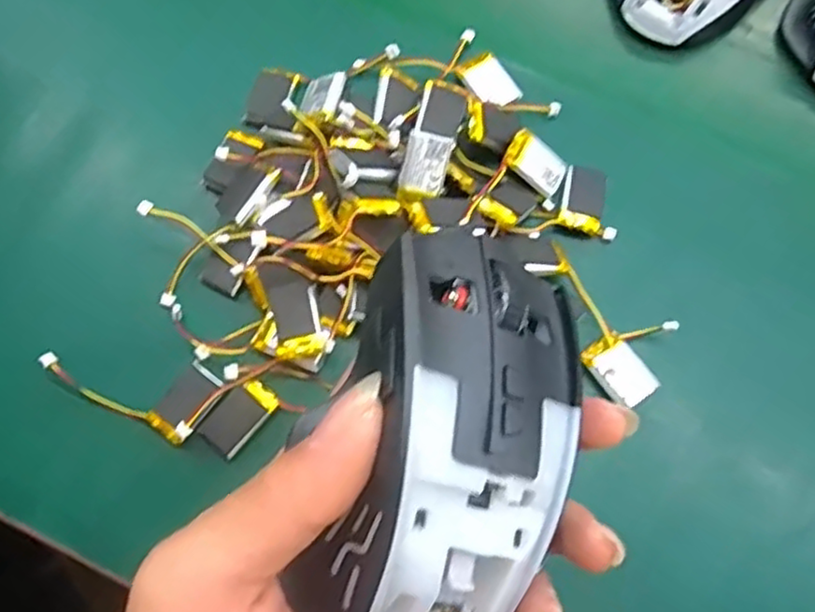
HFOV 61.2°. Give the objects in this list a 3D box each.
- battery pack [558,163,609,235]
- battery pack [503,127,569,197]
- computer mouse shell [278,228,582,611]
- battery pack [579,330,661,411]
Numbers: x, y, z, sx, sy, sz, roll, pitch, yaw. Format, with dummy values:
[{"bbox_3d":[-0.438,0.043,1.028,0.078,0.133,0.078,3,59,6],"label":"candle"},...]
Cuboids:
[{"bbox_3d":[0.085,-0.052,0.328,0.020,0.004,0.033,16,73,3],"label":"battery pack"},{"bbox_3d":[0.061,-0.068,0.329,0.031,0.005,0.022,30,76,-19],"label":"battery pack"},{"bbox_3d":[0.009,0.034,0.173,0.069,0.038,0.108,32,79,-24],"label":"computer mouse shell"},{"bbox_3d":[0.094,0.029,0.305,0.022,0.004,0.032,-37,77,-12],"label":"battery pack"}]

